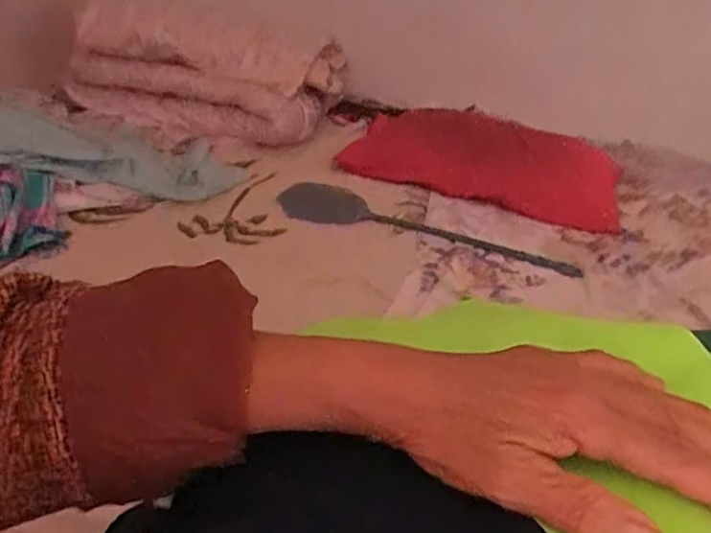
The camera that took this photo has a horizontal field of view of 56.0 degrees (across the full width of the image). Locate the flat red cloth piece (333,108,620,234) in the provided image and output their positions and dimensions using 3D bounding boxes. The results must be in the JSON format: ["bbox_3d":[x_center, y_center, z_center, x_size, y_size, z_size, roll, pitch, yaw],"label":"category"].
[{"bbox_3d":[0.249,-0.216,1.315,0.523,0.118,0.217,16,34,19],"label":"flat red cloth piece"}]

